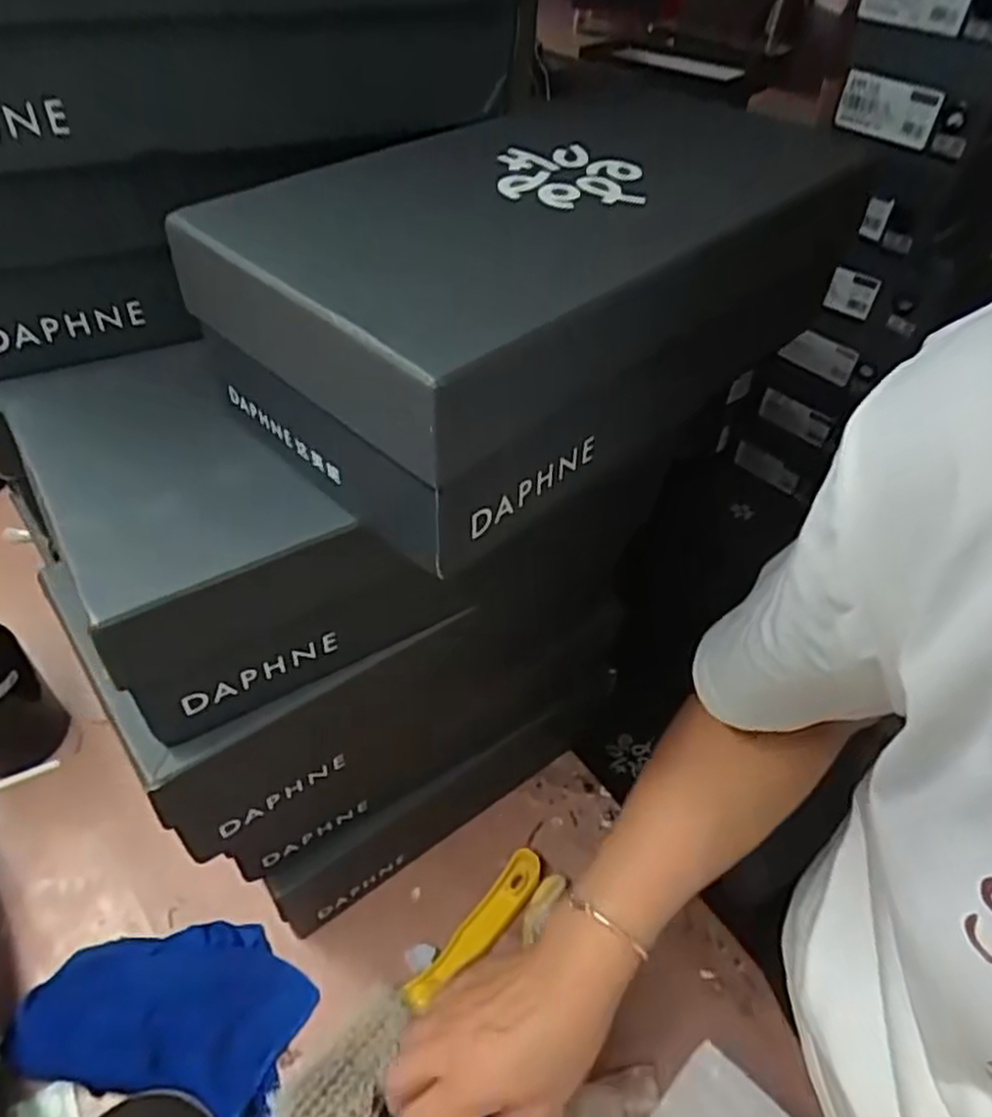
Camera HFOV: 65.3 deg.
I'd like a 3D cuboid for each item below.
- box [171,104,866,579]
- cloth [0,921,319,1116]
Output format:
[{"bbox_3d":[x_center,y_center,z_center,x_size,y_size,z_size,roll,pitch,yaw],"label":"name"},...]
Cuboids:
[{"bbox_3d":[0.009,-0.124,0.360,0.165,0.095,0.249,38,54,27],"label":"box"},{"bbox_3d":[-0.215,0.298,0.518,0.170,0.028,0.112,12,47,6],"label":"cloth"}]

